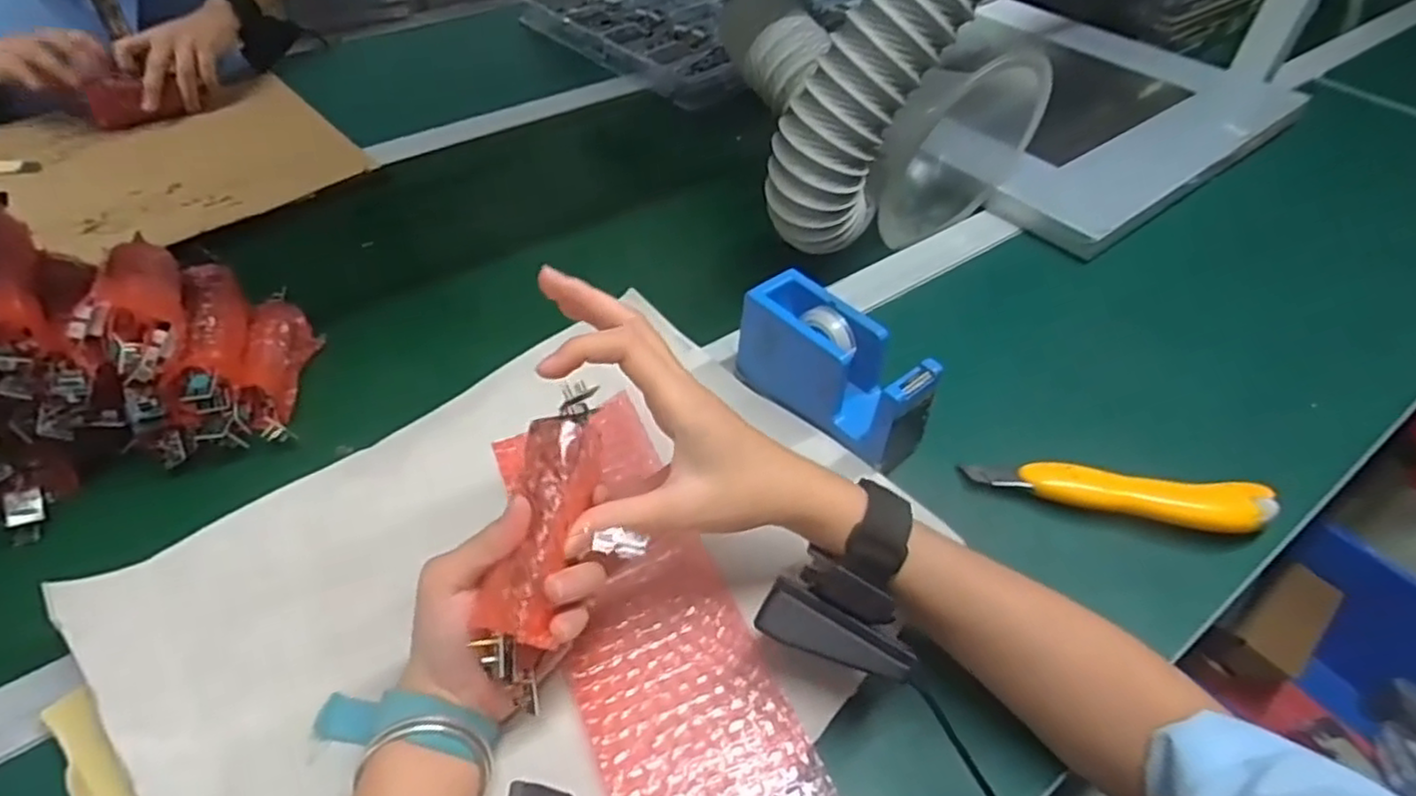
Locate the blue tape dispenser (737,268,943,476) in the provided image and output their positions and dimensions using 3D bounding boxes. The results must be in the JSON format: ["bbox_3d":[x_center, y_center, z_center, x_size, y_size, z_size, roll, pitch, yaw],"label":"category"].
[{"bbox_3d":[0.082,-0.018,0.466,0.050,0.069,0.137,-35,55,-28],"label":"blue tape dispenser"}]

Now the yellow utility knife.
[{"bbox_3d":[0.251,0.058,0.437,0.170,0.017,0.031,6,47,6],"label":"yellow utility knife"}]

